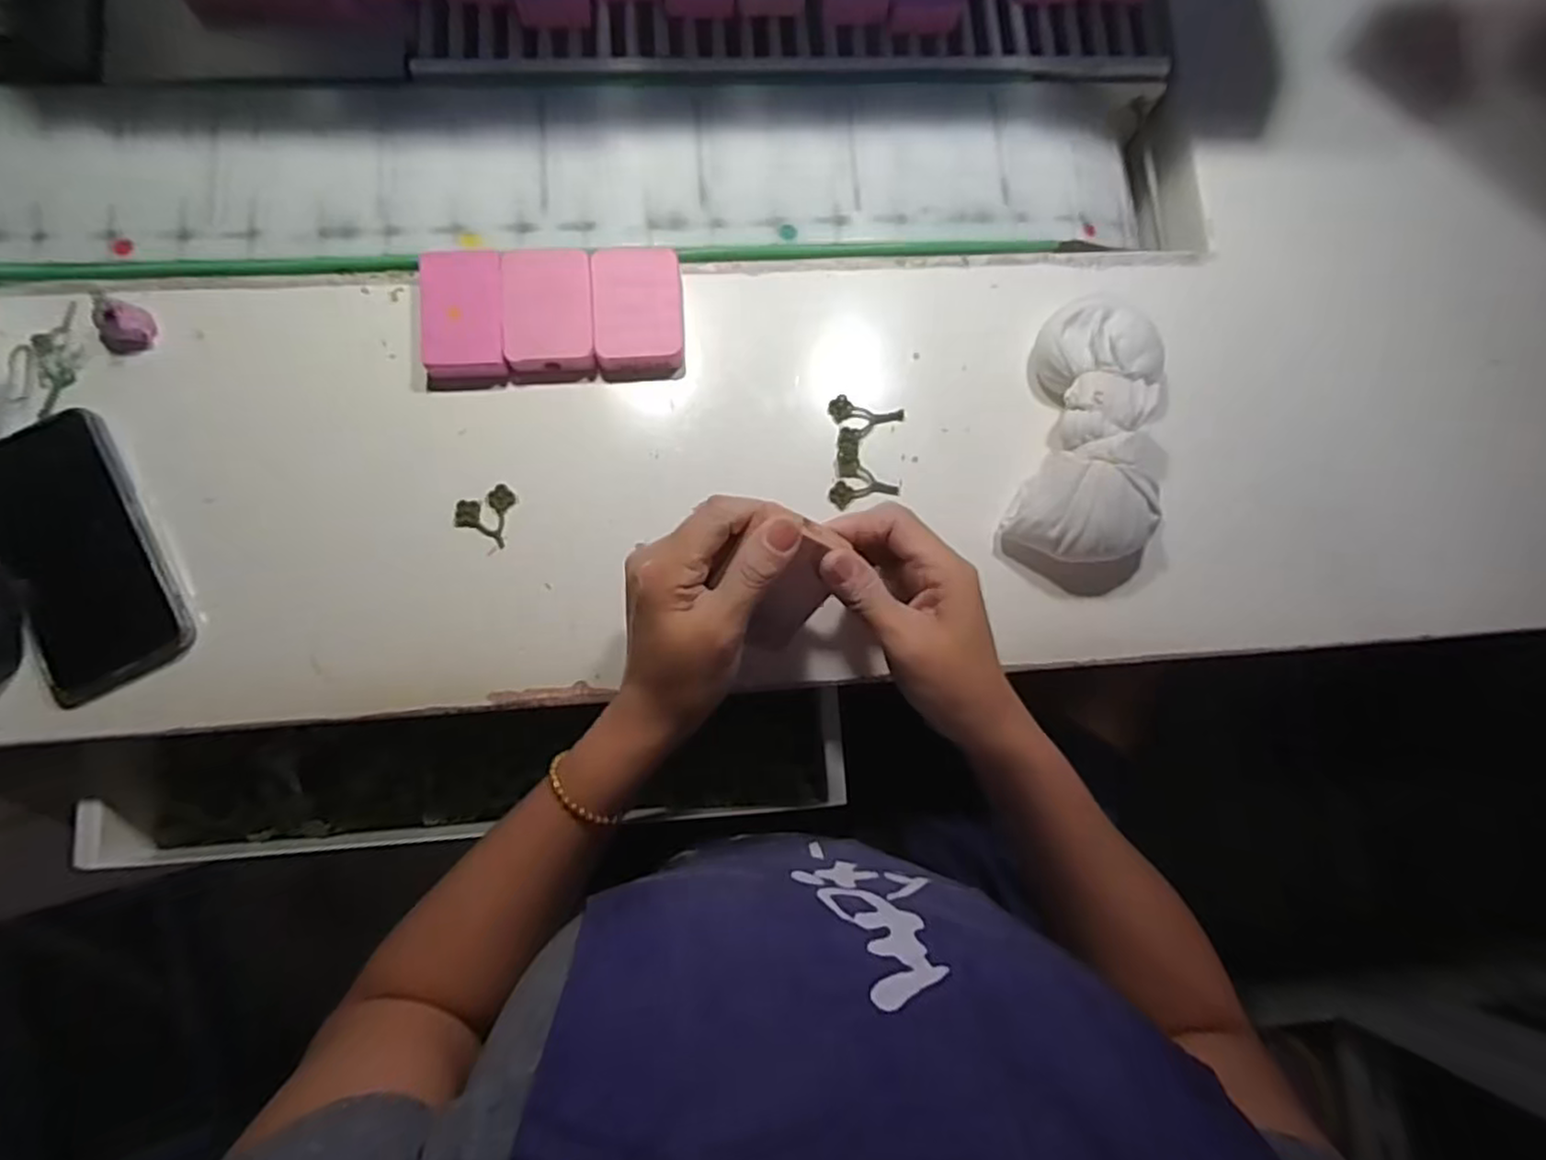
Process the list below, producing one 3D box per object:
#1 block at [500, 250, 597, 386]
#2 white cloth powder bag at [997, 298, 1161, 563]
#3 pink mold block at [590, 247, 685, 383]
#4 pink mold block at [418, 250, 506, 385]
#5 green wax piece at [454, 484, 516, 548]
[{"bbox_3d":[-0.129,-0.153,0.420,0.049,0.015,0.071,-3,81,-4],"label":"block"},{"bbox_3d":[0.187,-0.087,0.424,0.074,0.053,0.155,13,80,-2],"label":"white cloth powder bag"},{"bbox_3d":[-0.079,-0.156,0.426,0.051,0.017,0.072,-3,81,-4],"label":"pink mold block"},{"bbox_3d":[-0.178,-0.152,0.421,0.046,0.019,0.071,-2,81,-4],"label":"pink mold block"},{"bbox_3d":[-0.165,-0.039,0.414,0.029,0.004,0.033,12,80,-2],"label":"green wax piece"}]

